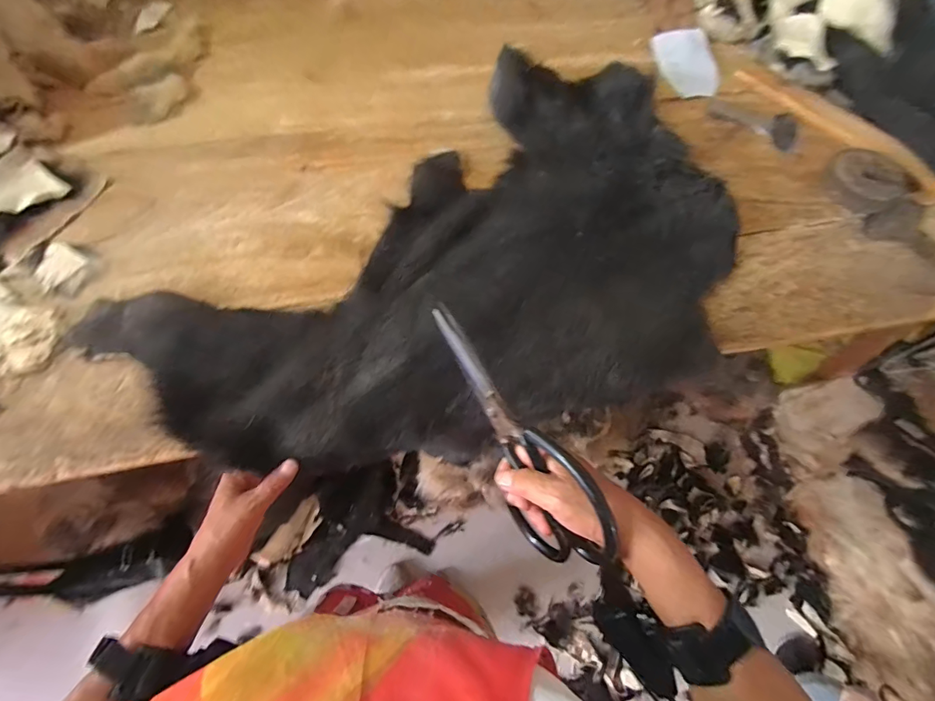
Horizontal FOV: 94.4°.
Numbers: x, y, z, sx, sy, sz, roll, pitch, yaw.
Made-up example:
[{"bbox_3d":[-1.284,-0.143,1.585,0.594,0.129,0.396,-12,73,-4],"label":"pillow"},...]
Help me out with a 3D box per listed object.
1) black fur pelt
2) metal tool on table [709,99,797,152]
[{"bbox_3d":[-0.041,-0.113,0.505,0.726,0.056,0.438,-14,68,-8],"label":"black fur pelt"},{"bbox_3d":[0.429,-0.346,0.644,0.129,0.011,0.066,35,70,13],"label":"metal tool on table"}]

